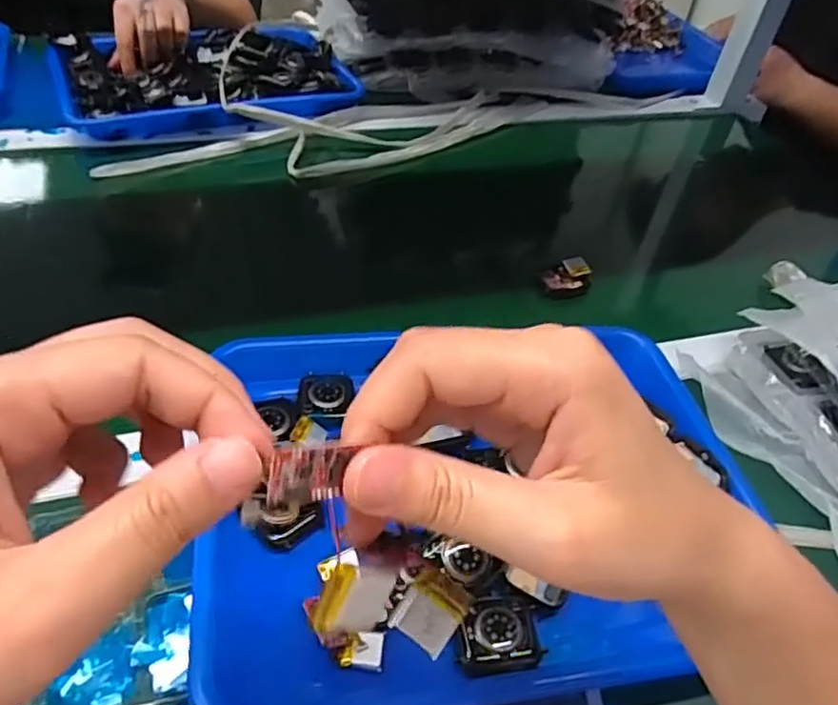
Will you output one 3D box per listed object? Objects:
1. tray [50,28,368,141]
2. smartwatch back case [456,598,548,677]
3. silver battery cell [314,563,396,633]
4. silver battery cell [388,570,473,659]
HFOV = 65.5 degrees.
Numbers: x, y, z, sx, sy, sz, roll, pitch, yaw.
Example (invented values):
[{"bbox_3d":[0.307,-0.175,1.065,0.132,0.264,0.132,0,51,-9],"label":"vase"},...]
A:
[{"bbox_3d":[-0.246,-0.324,0.753,0.314,0.041,0.236,-12,47,-20],"label":"tray"},{"bbox_3d":[0.040,0.141,0.324,0.042,0.007,0.033,-5,71,-13],"label":"smartwatch back case"},{"bbox_3d":[-0.016,0.065,0.170,0.019,0.004,0.016,20,77,-27],"label":"silver battery cell"},{"bbox_3d":[0.004,0.079,0.200,0.018,0.004,0.022,40,74,-4],"label":"silver battery cell"}]

